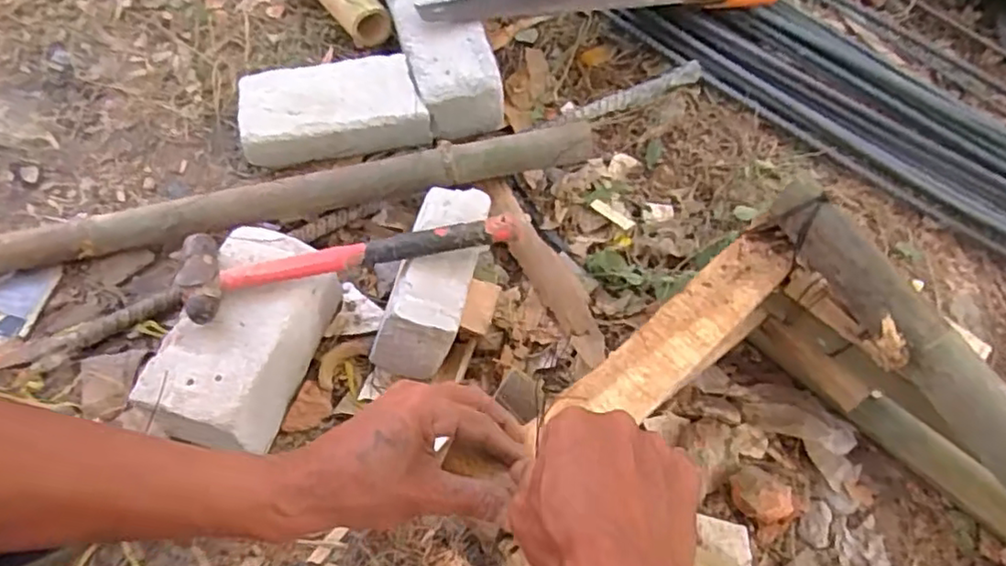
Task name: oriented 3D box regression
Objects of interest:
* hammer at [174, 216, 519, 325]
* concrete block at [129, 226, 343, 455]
[{"bbox_3d":[-0.148,-0.043,0.625,0.311,0.027,0.089,-16,60,-13],"label":"hammer"},{"bbox_3d":[-0.247,0.053,0.628,0.107,0.094,0.206,13,60,5],"label":"concrete block"}]

